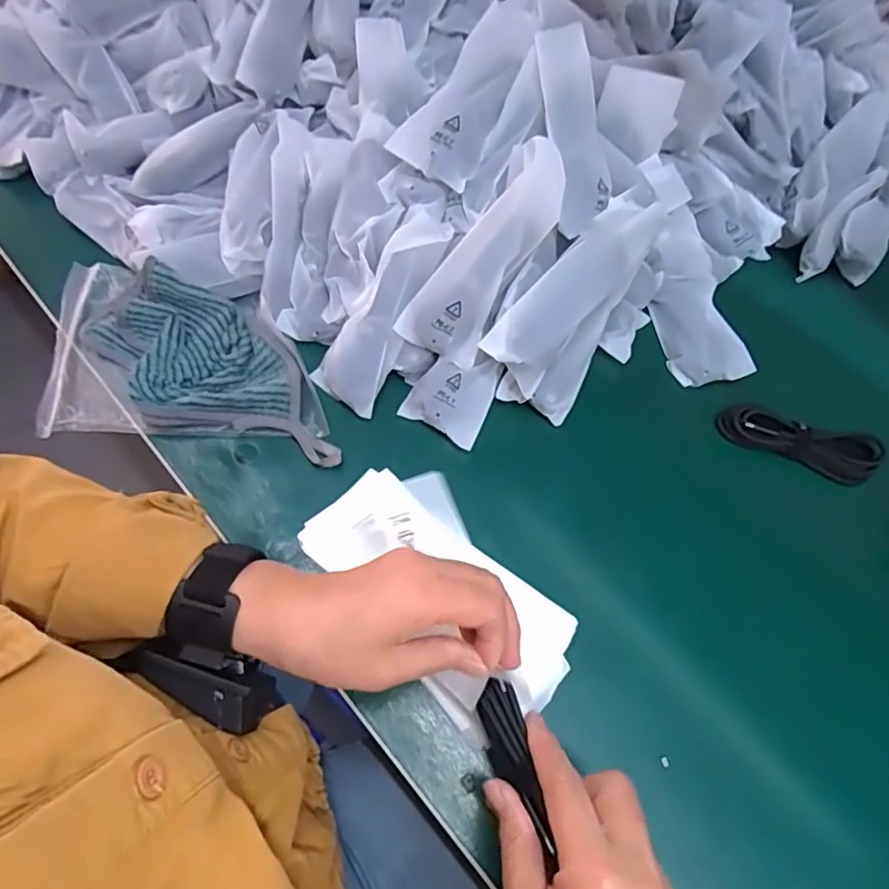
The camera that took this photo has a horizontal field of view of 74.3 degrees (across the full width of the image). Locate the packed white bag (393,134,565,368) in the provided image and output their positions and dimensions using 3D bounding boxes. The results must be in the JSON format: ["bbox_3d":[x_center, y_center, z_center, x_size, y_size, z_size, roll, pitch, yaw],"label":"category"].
[{"bbox_3d":[0.030,-0.128,0.405,0.056,0.026,0.156,43,109,15],"label":"packed white bag"}]

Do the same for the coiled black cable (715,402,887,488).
[{"bbox_3d":[0.260,0.000,0.434,0.110,0.034,0.026,19,65,5],"label":"coiled black cable"}]

